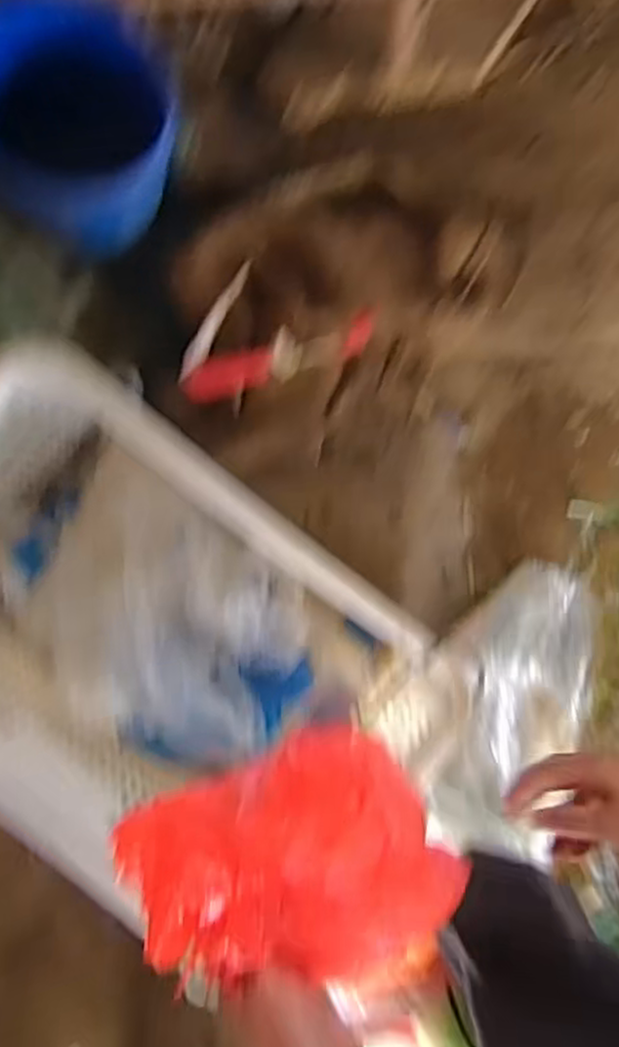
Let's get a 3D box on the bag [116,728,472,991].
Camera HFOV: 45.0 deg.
[{"bbox_3d":[0.000,0.253,0.556,0.192,0.170,0.148,-21,91,2],"label":"bag"}]

